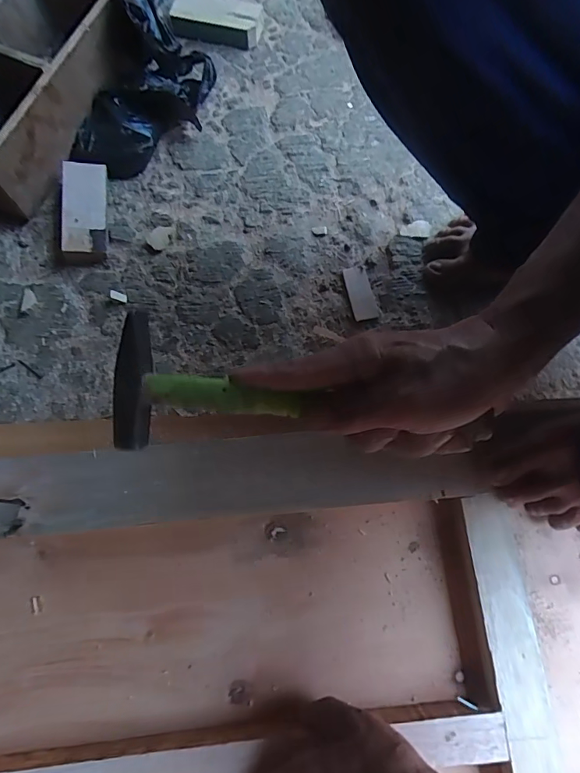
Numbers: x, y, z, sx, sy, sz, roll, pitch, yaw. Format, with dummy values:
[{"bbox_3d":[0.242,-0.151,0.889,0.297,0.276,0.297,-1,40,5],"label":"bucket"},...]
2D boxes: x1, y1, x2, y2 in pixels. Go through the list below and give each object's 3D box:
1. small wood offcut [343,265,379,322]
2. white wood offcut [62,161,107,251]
[{"bbox_3d":[0.088,-0.117,0.570,0.030,0.009,0.077,-11,73,-3],"label":"small wood offcut"},{"bbox_3d":[-0.257,-0.225,0.571,0.049,0.013,0.118,0,79,-21],"label":"white wood offcut"}]

